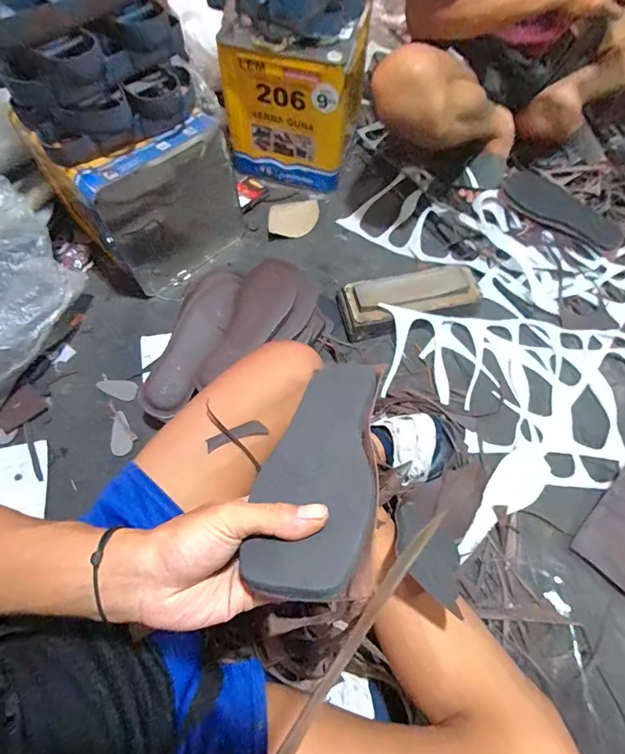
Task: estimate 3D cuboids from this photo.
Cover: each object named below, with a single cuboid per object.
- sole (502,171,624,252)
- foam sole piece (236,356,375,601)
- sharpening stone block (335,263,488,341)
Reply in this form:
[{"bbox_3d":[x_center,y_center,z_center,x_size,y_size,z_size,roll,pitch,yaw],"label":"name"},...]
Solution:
[{"bbox_3d":[0.509,-0.335,0.863,0.251,0.014,0.090,34,79,7],"label":"sole"},{"bbox_3d":[0.006,0.058,0.327,0.081,0.027,0.230,9,35,4],"label":"foam sole piece"},{"bbox_3d":[0.171,-0.141,0.758,0.241,0.055,0.097,-15,65,-7],"label":"sharpening stone block"}]

